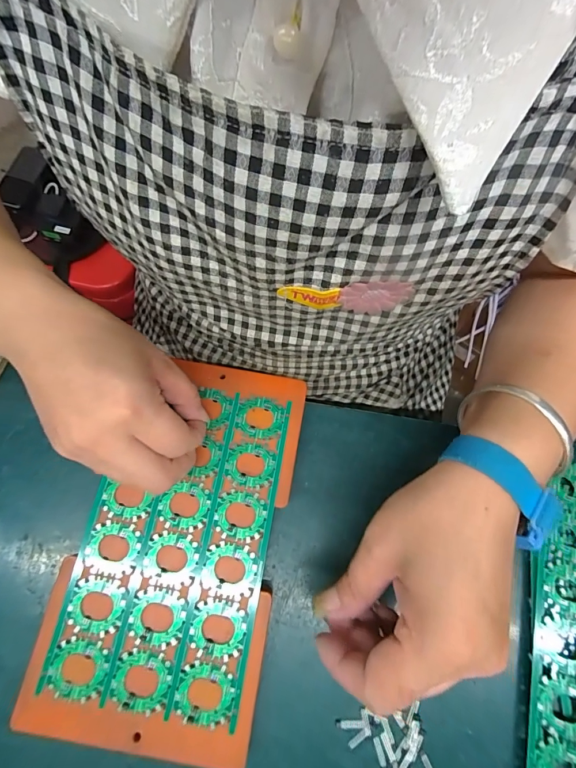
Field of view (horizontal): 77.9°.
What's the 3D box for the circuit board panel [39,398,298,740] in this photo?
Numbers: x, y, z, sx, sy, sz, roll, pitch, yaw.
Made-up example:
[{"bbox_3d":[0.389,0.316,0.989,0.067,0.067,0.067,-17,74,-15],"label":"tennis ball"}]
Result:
[{"bbox_3d":[-0.074,0.099,0.239,0.119,0.008,0.197,10,76,1],"label":"circuit board panel"}]

